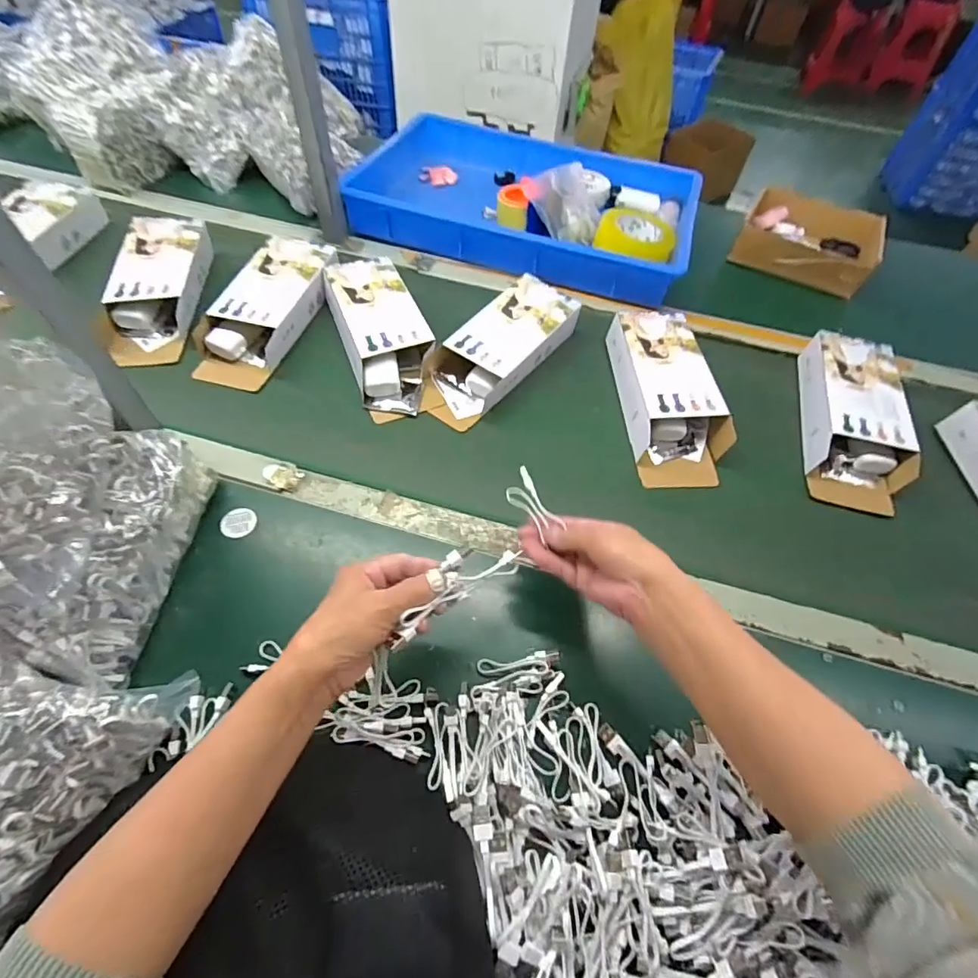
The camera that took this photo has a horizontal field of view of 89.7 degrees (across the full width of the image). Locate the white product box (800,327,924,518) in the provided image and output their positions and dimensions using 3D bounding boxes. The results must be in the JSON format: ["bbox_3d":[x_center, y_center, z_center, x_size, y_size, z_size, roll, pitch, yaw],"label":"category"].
[{"bbox_3d":[0.462,-0.091,0.629,0.102,0.068,0.248,11,59,5],"label":"white product box"}]

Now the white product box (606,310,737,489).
[{"bbox_3d":[0.228,-0.132,0.639,0.109,0.053,0.236,-2,58,-3],"label":"white product box"}]

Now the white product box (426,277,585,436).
[{"bbox_3d":[0.012,-0.189,0.661,0.103,0.052,0.252,34,63,18],"label":"white product box"}]

